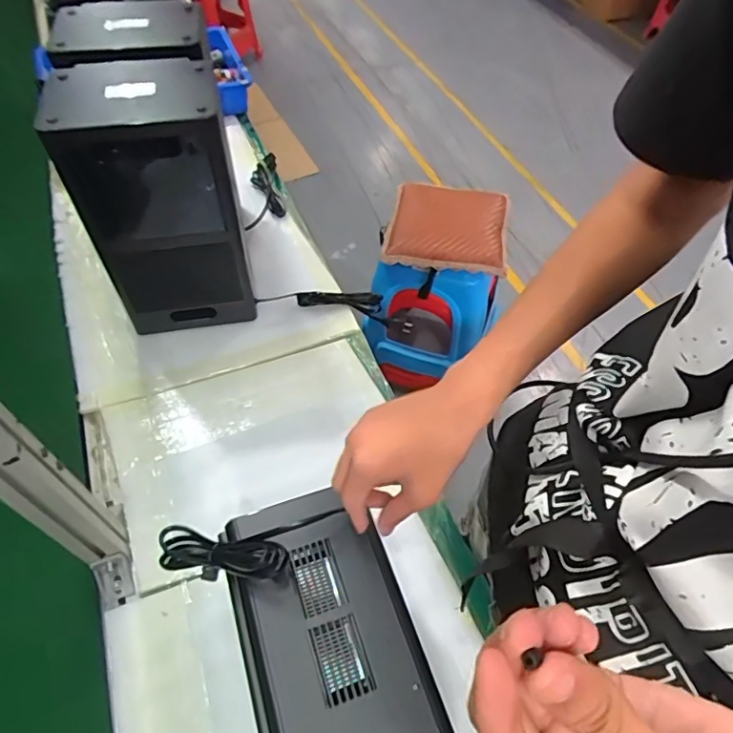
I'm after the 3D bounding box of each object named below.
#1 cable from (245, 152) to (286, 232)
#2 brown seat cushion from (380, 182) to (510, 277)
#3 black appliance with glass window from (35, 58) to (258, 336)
[{"bbox_3d":[-0.194,-0.345,1.061,0.065,0.027,0.237,-2,53,-6],"label":"cable"},{"bbox_3d":[0.198,-0.351,1.316,0.284,0.058,0.274,8,54,6],"label":"brown seat cushion"},{"bbox_3d":[-0.280,-0.211,0.759,0.185,0.351,0.129,-12,54,-9],"label":"black appliance with glass window"}]

